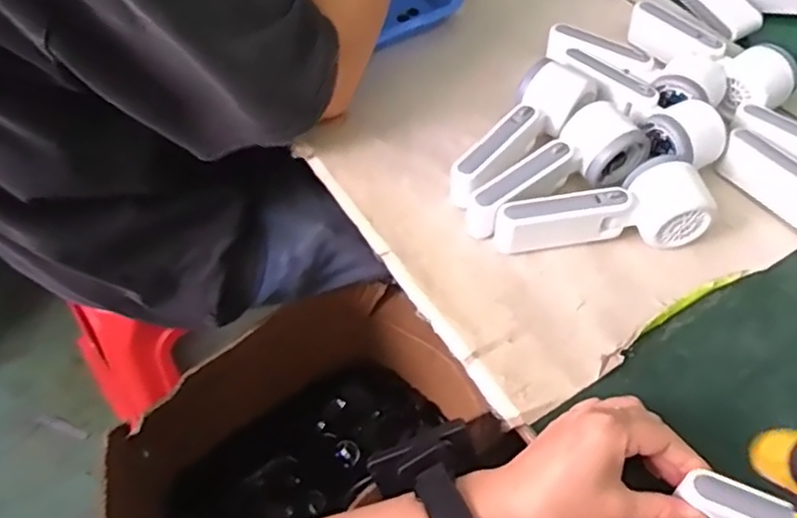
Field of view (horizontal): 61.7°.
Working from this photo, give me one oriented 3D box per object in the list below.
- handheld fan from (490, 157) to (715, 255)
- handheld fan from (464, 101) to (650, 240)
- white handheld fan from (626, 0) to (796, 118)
[{"bbox_3d":[0.156,-0.038,0.527,0.160,0.053,0.053,-3,54,-4],"label":"handheld fan"},{"bbox_3d":[0.125,-0.069,0.547,0.154,0.057,0.055,-26,58,-19],"label":"handheld fan"},{"bbox_3d":[0.296,-0.194,0.643,0.065,0.059,0.168,-19,56,-16],"label":"white handheld fan"}]

